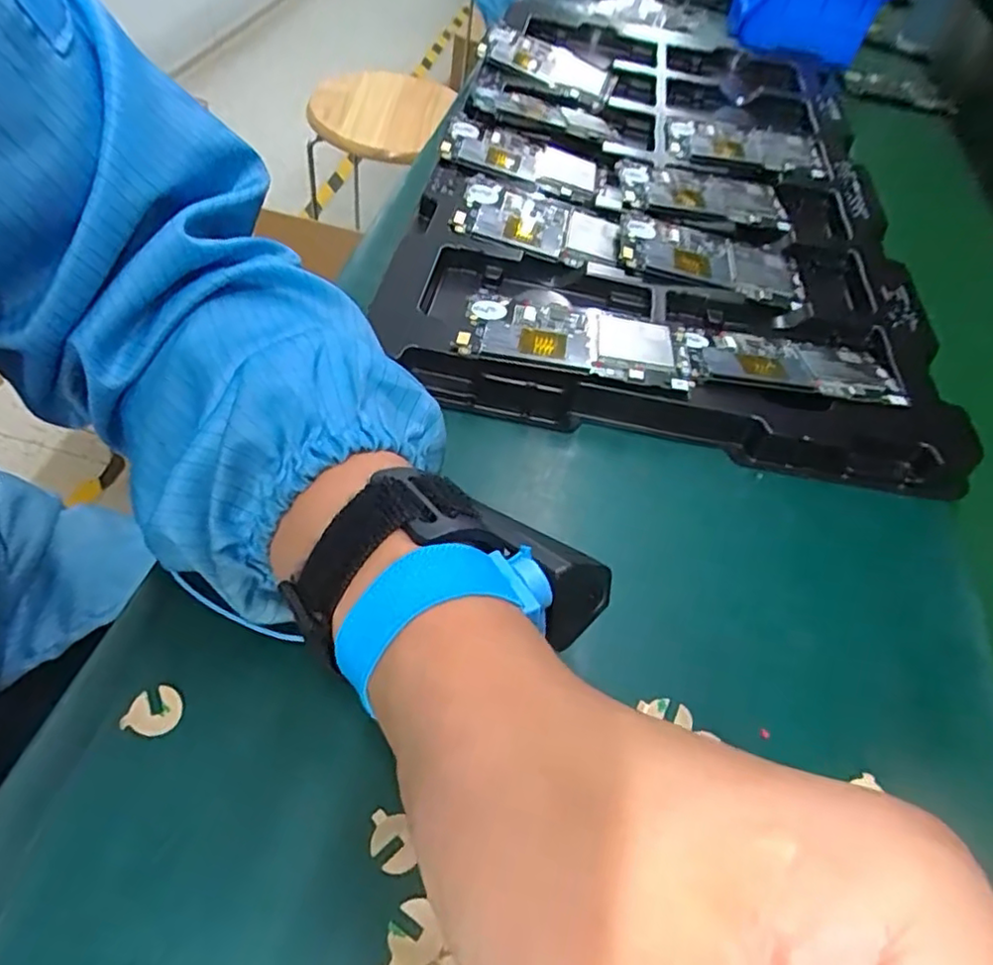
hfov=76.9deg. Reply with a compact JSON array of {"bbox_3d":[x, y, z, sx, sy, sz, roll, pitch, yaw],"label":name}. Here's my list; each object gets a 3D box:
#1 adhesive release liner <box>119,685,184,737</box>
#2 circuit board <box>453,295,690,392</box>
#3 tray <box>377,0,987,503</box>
[{"bbox_3d":[-0.124,0.082,0.226,0.018,0.004,0.017,18,54,3],"label":"adhesive release liner"},{"bbox_3d":[0.041,-0.078,0.340,0.117,0.007,0.061,7,45,-2],"label":"circuit board"},{"bbox_3d":[0.123,-0.240,0.480,0.328,0.031,0.541,11,54,-2],"label":"tray"}]

